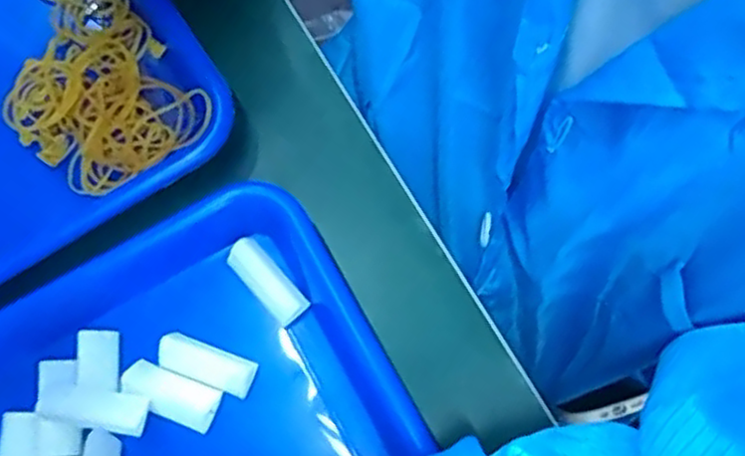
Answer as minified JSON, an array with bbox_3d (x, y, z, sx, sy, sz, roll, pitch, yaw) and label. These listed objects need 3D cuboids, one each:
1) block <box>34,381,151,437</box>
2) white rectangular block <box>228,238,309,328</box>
[{"bbox_3d":[-0.129,0.084,0.332,0.048,0.013,0.017,9,76,7],"label":"block"},{"bbox_3d":[-0.053,0.026,0.352,0.020,0.005,0.047,-41,91,18],"label":"white rectangular block"}]

